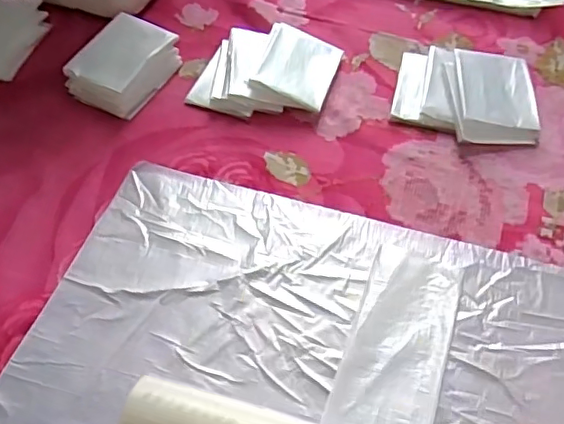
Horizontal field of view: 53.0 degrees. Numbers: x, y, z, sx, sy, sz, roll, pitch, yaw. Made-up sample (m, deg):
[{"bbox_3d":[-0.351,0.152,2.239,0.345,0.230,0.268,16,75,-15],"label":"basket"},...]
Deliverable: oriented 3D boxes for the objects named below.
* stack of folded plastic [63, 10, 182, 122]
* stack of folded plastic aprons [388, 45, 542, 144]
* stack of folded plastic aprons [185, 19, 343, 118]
[{"bbox_3d":[-0.140,-0.133,0.508,0.068,0.032,0.094,22,60,17],"label":"stack of folded plastic"},{"bbox_3d":[0.153,-0.099,0.472,0.113,0.023,0.092,10,57,10],"label":"stack of folded plastic aprons"},{"bbox_3d":[-0.013,-0.123,0.497,0.113,0.029,0.093,15,58,13],"label":"stack of folded plastic aprons"}]

